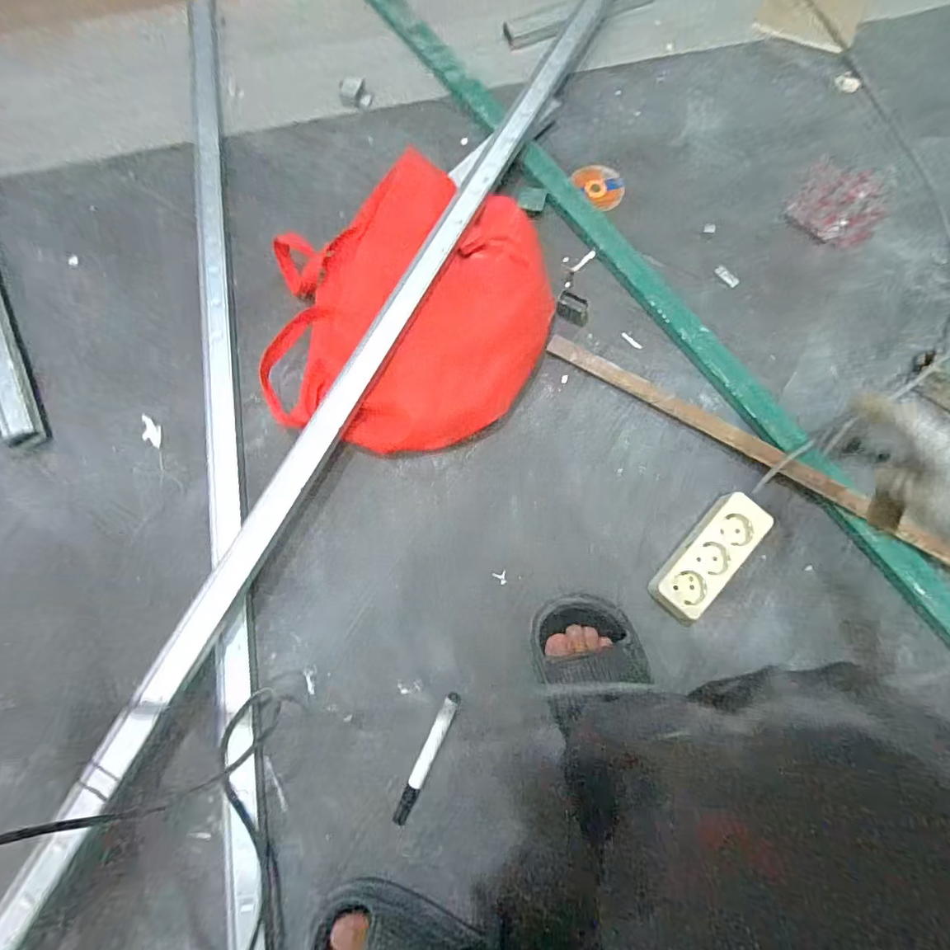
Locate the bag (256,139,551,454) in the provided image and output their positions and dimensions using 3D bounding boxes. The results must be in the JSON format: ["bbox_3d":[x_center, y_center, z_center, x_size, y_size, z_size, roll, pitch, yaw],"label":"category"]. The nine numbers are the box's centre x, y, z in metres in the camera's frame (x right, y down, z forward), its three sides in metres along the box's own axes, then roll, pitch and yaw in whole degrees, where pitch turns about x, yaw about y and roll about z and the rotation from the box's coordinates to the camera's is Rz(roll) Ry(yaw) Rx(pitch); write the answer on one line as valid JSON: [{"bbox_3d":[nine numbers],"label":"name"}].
[{"bbox_3d":[-0.080,-0.227,0.619,0.351,0.089,0.380,-1,78,1],"label":"bag"}]

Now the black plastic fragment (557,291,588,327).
[{"bbox_3d":[0.132,-0.225,0.649,0.044,0.019,0.029,26,79,6],"label":"black plastic fragment"}]

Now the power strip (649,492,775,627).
[{"bbox_3d":[0.272,0.097,0.564,0.065,0.044,0.163,44,82,9],"label":"power strip"}]

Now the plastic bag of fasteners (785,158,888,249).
[{"bbox_3d":[0.523,-0.390,0.688,0.118,0.014,0.126,33,80,7],"label":"plastic bag of fasteners"}]

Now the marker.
[{"bbox_3d":[-0.053,0.314,0.532,0.017,0.014,0.142,25,79,6],"label":"marker"}]

